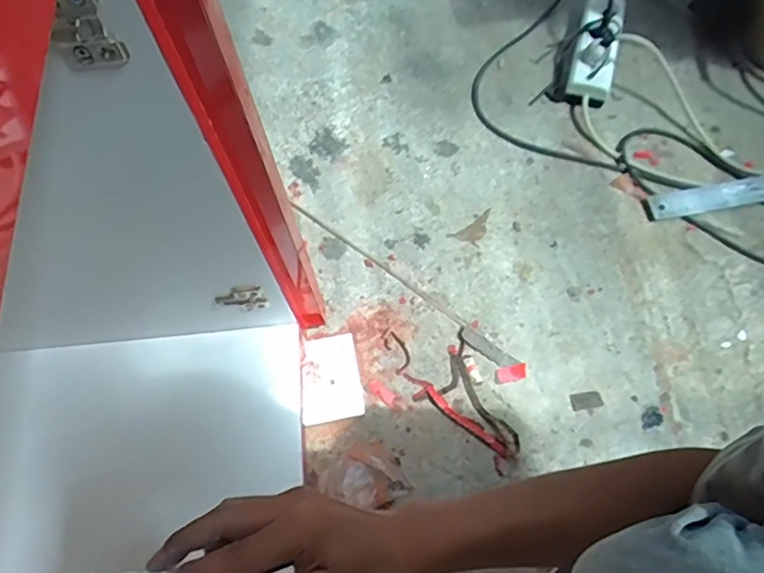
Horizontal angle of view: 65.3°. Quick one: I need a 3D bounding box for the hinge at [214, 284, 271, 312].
[{"bbox_3d":[-0.139,0.011,0.590,0.048,0.050,0.011,0,66,2],"label":"hinge"}]

